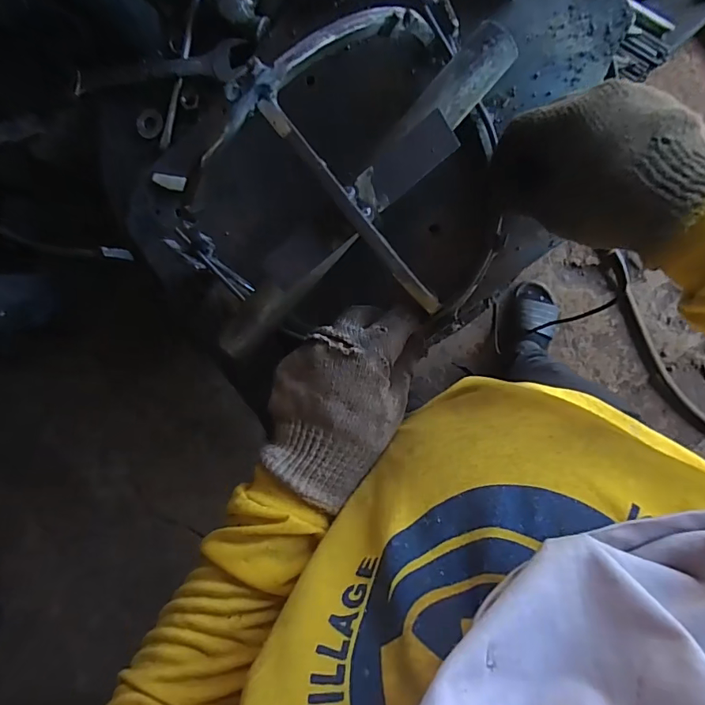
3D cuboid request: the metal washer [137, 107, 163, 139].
[{"bbox_3d":[-0.192,-0.217,0.437,0.026,0.005,0.026,2,98,14],"label":"metal washer"}]

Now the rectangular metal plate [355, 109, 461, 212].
[{"bbox_3d":[0.032,-0.116,0.280,0.063,0.004,0.027,-38,101,11],"label":"rectangular metal plate"}]

